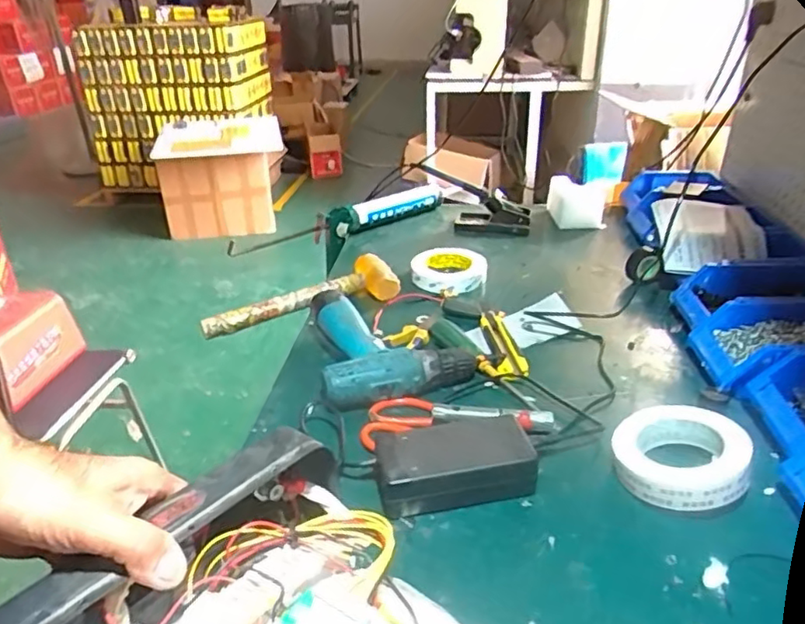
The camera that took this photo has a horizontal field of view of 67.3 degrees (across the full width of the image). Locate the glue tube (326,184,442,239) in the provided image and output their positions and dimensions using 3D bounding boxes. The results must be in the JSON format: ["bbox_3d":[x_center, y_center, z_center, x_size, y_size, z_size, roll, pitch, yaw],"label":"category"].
[{"bbox_3d":[-0.032,-0.208,1.237,0.275,0.062,0.048,-17,32,-25],"label":"glue tube"}]

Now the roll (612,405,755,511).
[{"bbox_3d":[0.271,0.142,0.598,0.121,0.054,0.125,11,30,22],"label":"roll"}]

